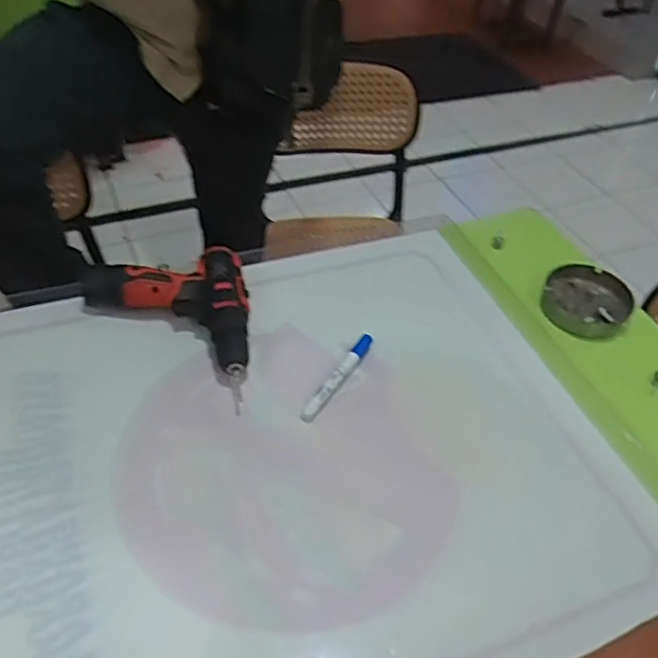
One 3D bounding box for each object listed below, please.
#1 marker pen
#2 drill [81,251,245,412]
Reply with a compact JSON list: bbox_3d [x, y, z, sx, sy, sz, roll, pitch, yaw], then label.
[{"bbox_3d":[0.012,0.056,0.748,0.019,0.016,0.143,26,50,19],"label":"marker pen"},{"bbox_3d":[-0.191,-0.006,0.759,0.192,0.062,0.219,-6,47,-10],"label":"drill"}]

